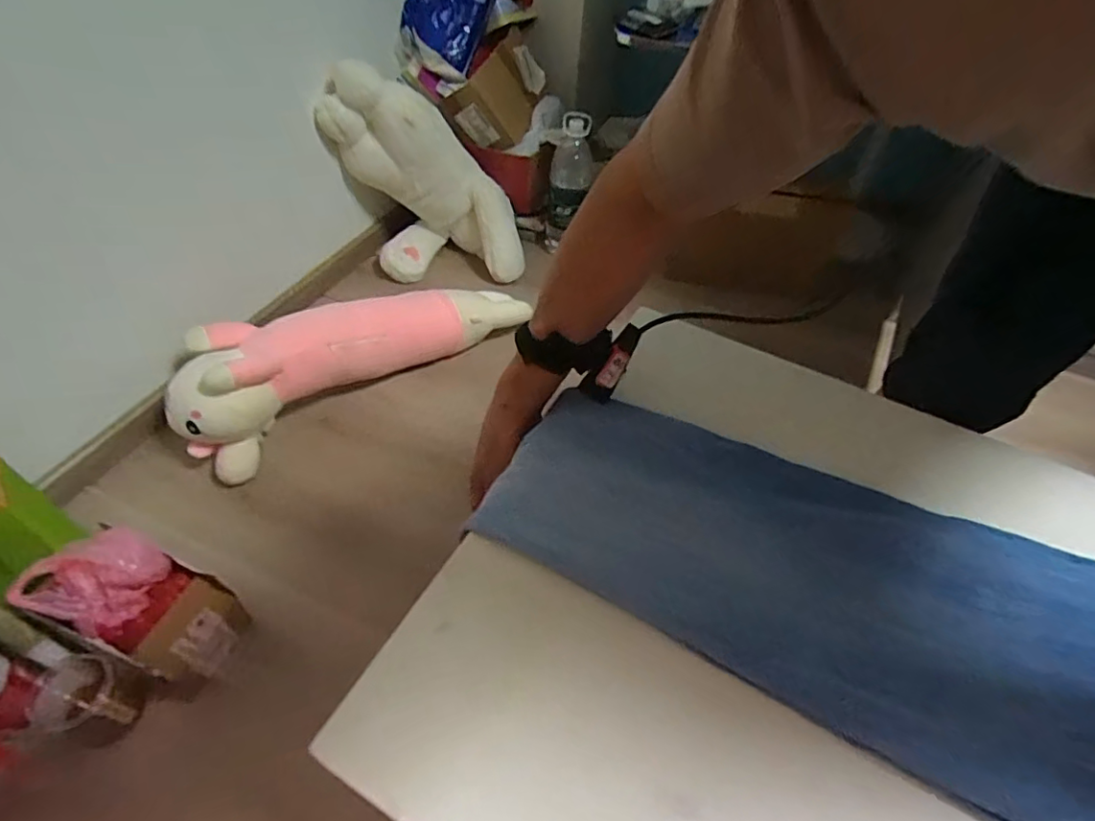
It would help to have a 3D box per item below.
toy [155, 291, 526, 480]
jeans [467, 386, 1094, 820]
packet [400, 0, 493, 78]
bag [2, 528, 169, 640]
[{"bbox_3d":[-0.360,-0.137,1.109,0.700,0.197,0.177,-33,57,-28],"label":"toy"},{"bbox_3d":[0.367,0.183,0.346,0.878,0.037,0.212,20,50,18],"label":"jeans"},{"bbox_3d":[-0.235,-0.955,1.337,0.180,0.209,0.045,23,0,-20],"label":"packet"},{"bbox_3d":[-0.560,0.216,0.702,0.099,0.087,0.132,27,52,20],"label":"bag"}]

